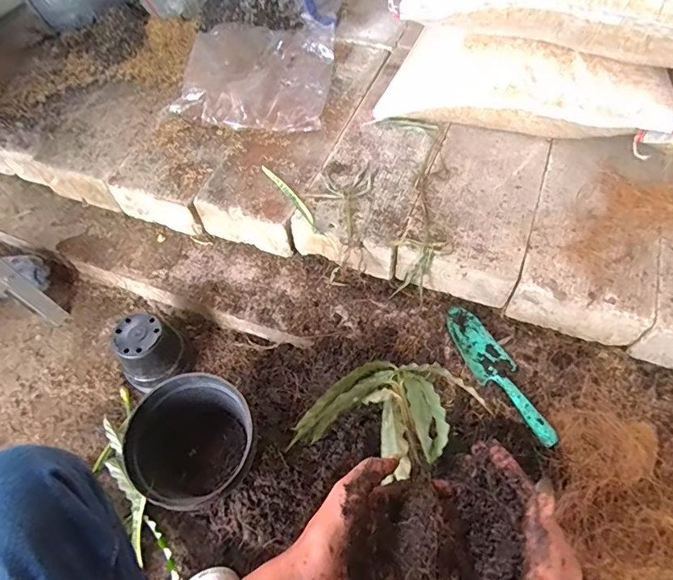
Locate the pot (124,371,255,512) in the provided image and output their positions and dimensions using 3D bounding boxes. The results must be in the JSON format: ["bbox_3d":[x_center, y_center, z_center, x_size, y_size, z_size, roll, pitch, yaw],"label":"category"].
[{"bbox_3d":[-0.203,0.224,0.674,0.160,0.121,0.170,-1,56,2],"label":"pot"}]

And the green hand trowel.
[{"bbox_3d":[0.267,0.132,0.747,0.068,0.025,0.254,-28,60,-15],"label":"green hand trowel"}]

